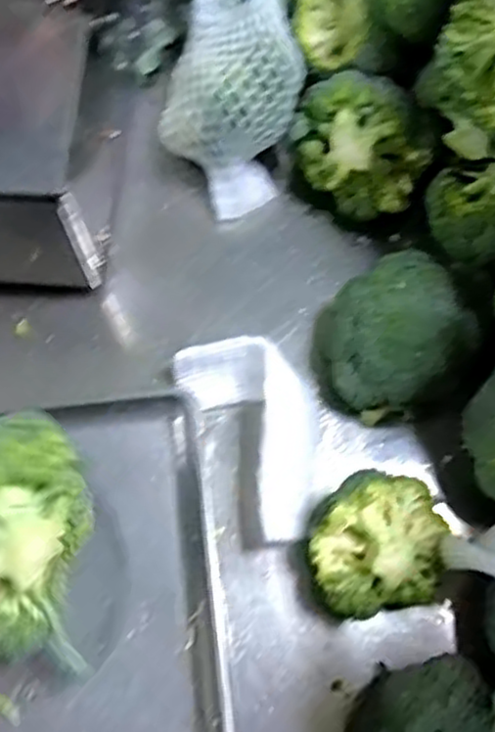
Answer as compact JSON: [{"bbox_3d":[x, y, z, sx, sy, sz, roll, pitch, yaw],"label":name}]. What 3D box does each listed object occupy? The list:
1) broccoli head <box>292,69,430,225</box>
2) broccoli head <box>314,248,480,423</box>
[{"bbox_3d":[0.100,-0.193,0.667,0.087,0.107,0.124,-34,77,-11],"label":"broccoli head"},{"bbox_3d":[0.121,-0.022,0.620,0.115,0.105,0.119,-27,76,-9],"label":"broccoli head"}]

